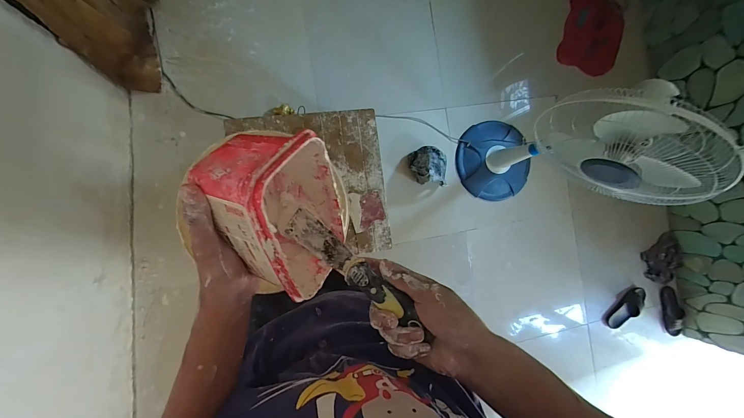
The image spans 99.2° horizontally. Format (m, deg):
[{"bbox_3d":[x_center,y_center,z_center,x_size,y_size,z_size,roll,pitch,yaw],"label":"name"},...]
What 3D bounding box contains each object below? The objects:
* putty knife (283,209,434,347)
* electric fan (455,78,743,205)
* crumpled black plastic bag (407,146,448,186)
[{"bbox_3d":[-0.021,0.064,0.344,0.178,0.014,0.032,37,88,16],"label":"putty knife"},{"bbox_3d":[0.622,-0.195,1.091,0.356,0.974,0.392,-20,93,-10],"label":"electric fan"},{"bbox_3d":[0.256,-0.195,1.451,0.154,0.137,0.178,-2,90,-10],"label":"crumpled black plastic bag"}]

